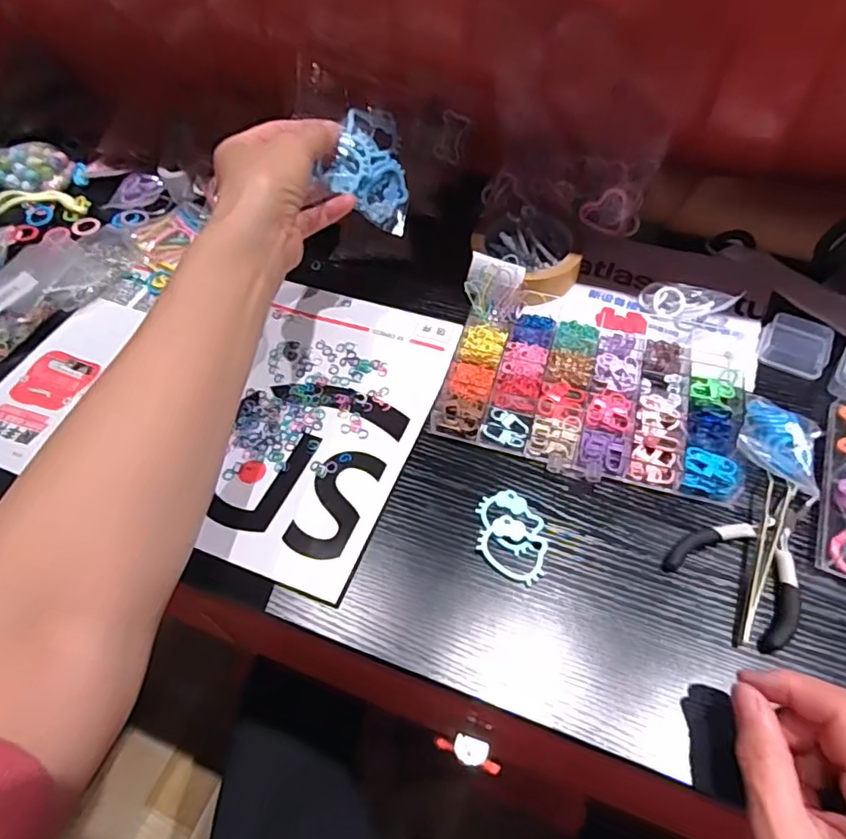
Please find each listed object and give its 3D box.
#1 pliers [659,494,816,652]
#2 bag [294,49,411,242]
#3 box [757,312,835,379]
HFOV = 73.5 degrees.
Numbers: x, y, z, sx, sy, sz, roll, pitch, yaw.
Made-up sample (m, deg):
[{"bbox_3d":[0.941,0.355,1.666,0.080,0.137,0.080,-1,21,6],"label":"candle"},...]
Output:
[{"bbox_3d":[0.211,0.080,0.351,0.100,0.009,0.074,-38,62,-21],"label":"pliers"},{"bbox_3d":[-0.048,-0.194,0.414,0.014,0.106,0.081,20,94,57],"label":"bag"},{"bbox_3d":[0.287,-0.056,0.436,0.045,0.017,0.043,19,59,14],"label":"box"}]

